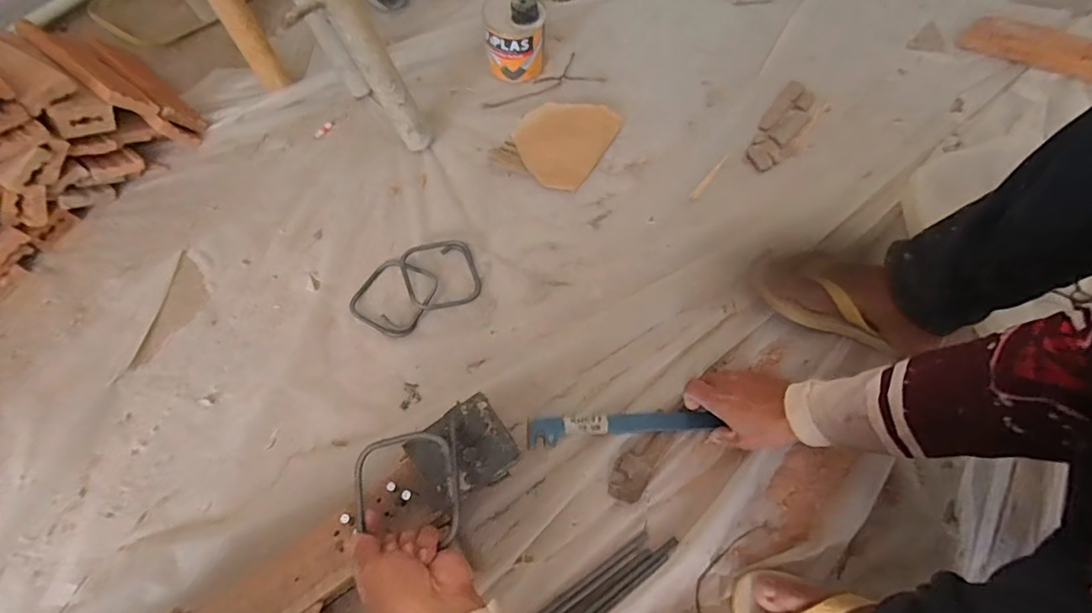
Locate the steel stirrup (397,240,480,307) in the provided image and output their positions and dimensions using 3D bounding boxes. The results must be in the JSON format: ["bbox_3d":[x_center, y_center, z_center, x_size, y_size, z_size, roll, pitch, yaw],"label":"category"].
[{"bbox_3d":[-0.142,-0.044,0.689,0.099,0.019,0.098,-15,68,-7],"label":"steel stirrup"}]

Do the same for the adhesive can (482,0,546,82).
[{"bbox_3d":[-0.049,-0.422,0.811,0.092,0.103,0.078,-4,67,-3],"label":"adhesive can"}]

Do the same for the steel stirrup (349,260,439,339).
[{"bbox_3d":[-0.202,-0.016,0.681,0.100,0.016,0.101,26,69,10],"label":"steel stirrup"}]

